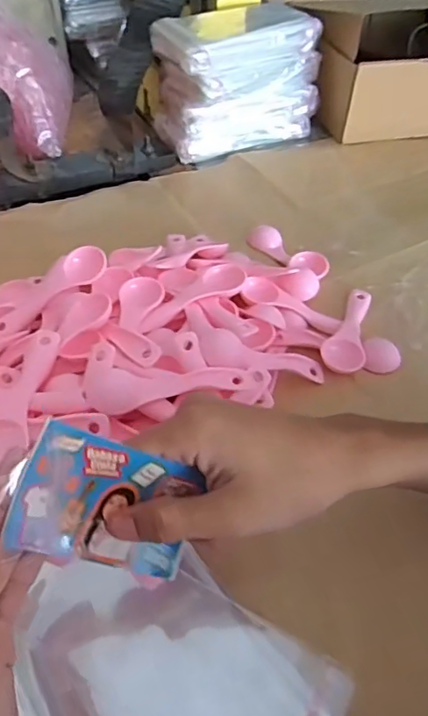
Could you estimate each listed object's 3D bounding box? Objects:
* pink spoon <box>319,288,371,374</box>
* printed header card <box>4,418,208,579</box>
[{"bbox_3d":[0.121,-0.025,0.478,0.034,0.020,0.103,18,50,12],"label":"pink spoon"},{"bbox_3d":[-0.049,0.070,0.261,0.088,0.059,0.007,24,3,-25],"label":"printed header card"}]

